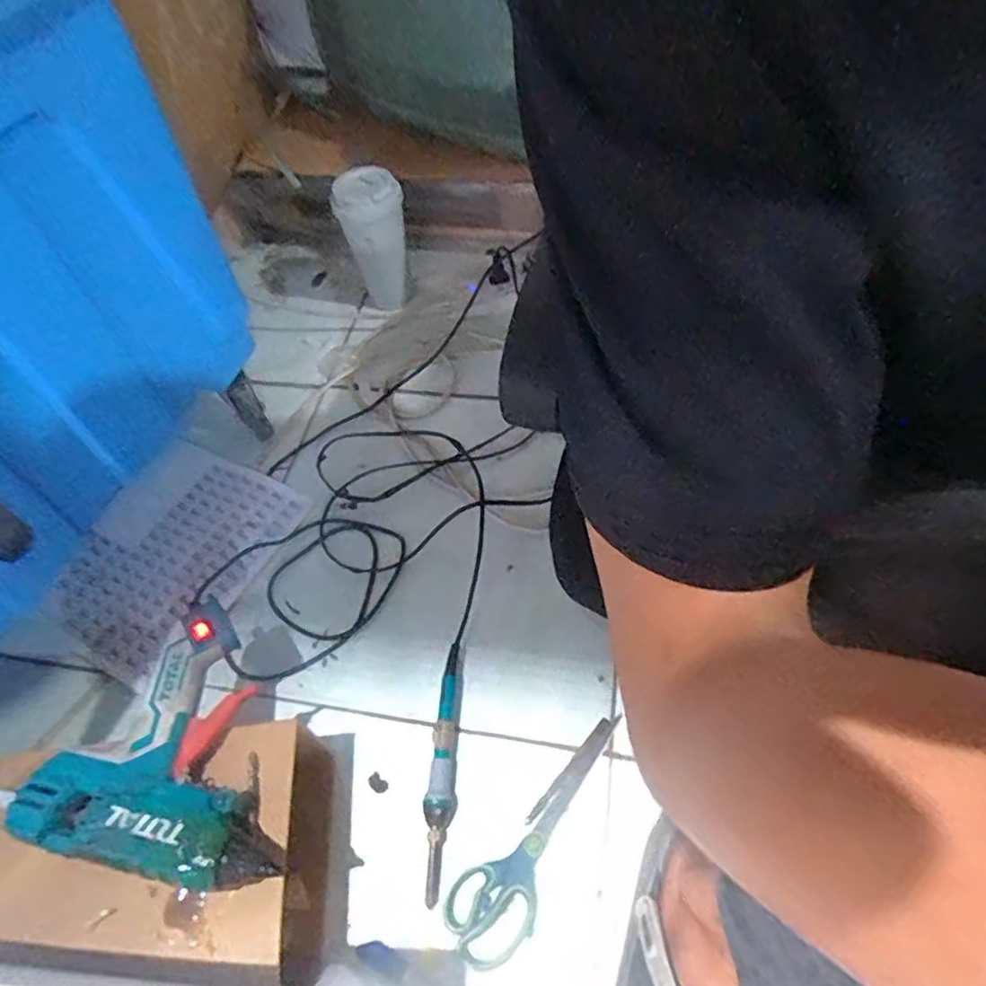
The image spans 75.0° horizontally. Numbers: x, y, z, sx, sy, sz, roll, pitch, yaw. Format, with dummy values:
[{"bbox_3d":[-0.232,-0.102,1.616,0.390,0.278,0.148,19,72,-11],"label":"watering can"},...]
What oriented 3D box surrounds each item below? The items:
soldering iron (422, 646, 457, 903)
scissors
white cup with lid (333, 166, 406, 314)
[{"bbox_3d":[-0.041,0.233,0.551,0.024,0.026,0.198,3,56,7],"label":"soldering iron"},{"bbox_3d":[0.047,0.277,0.518,0.206,0.007,0.062,-40,61,-20],"label":"scissors"},{"bbox_3d":[-0.153,-0.334,0.857,0.079,0.171,0.070,26,62,21],"label":"white cup with lid"}]

